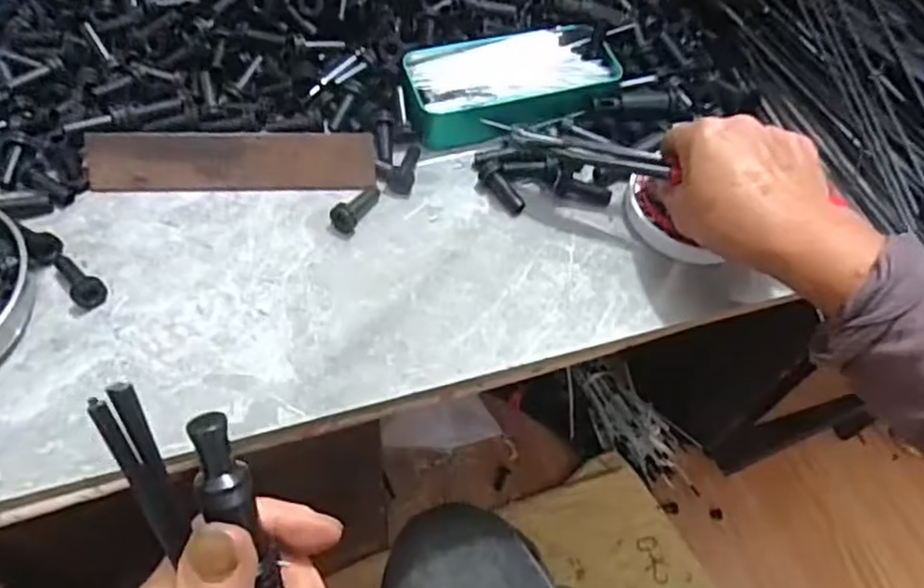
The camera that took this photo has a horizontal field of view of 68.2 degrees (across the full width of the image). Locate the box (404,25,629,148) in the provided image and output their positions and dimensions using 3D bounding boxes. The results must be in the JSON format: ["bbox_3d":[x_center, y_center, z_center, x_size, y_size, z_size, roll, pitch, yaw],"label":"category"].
[{"bbox_3d":[0.037,-0.153,0.493,0.150,0.029,0.073,-13,58,-13],"label":"box"}]

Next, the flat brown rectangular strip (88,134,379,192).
[{"bbox_3d":[-0.147,-0.086,0.443,0.178,0.006,0.036,-2,95,-7],"label":"flat brown rectangular strip"}]

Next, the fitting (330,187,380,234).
[{"bbox_3d":[-0.067,-0.056,0.437,0.017,0.017,0.042,26,43,13],"label":"fitting"}]

